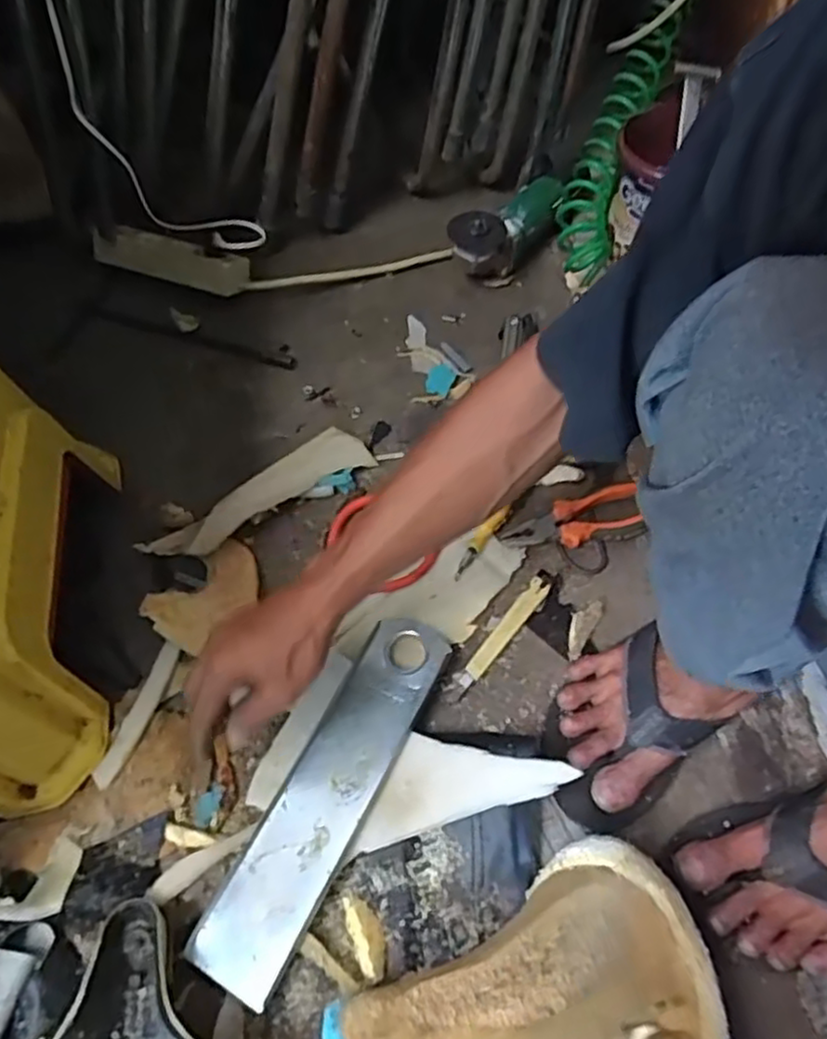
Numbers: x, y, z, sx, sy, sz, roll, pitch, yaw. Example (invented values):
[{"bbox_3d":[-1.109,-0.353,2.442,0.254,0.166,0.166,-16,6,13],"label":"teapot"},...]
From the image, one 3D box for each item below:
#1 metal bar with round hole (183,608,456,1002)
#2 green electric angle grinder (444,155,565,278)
[{"bbox_3d":[-0.065,0.216,0.576,0.075,0.011,0.309,21,61,21],"label":"metal bar with round hole"},{"bbox_3d":[0.135,-0.389,0.898,0.074,0.078,0.236,31,64,19],"label":"green electric angle grinder"}]

